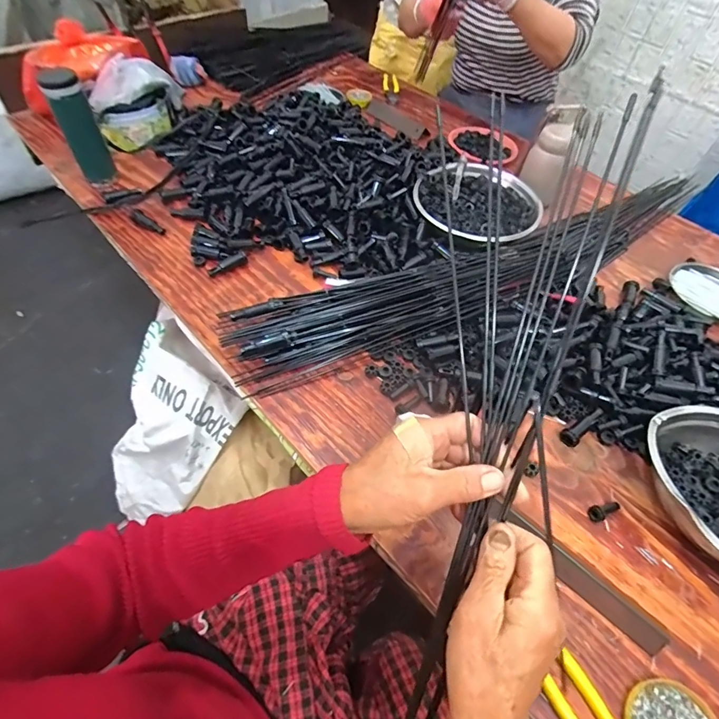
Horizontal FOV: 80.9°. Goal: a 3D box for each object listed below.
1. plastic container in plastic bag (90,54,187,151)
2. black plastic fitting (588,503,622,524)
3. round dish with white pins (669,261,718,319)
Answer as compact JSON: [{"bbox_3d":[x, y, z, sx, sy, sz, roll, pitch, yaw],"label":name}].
[{"bbox_3d":[-0.478,-0.544,0.886,0.162,0.085,0.232,-3,54,-7],"label":"plastic container in plastic bag"},{"bbox_3d":[0.289,0.175,0.493,0.042,0.019,0.017,-16,57,-15],"label":"black plastic fitting"},{"bbox_3d":[0.612,-0.121,0.734,0.129,0.016,0.133,2,54,-3],"label":"round dish with white pins"}]

